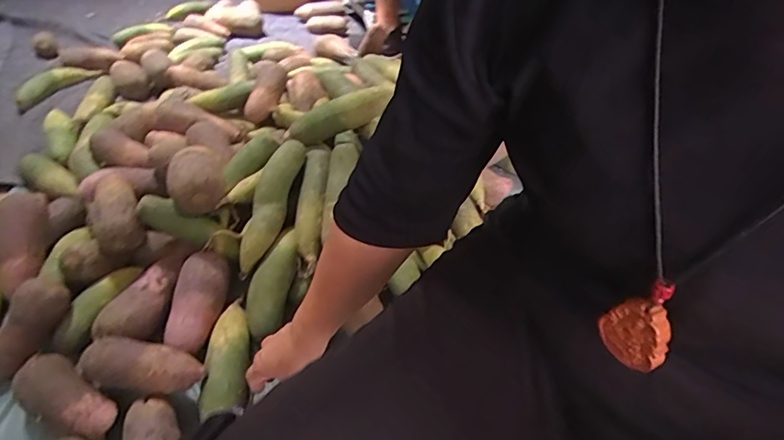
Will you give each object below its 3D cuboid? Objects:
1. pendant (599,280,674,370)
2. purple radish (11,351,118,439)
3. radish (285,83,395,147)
[{"bbox_3d":[0.130,0.053,0.246,0.008,0.058,0.034,-21,49,-26],"label":"pendant"},{"bbox_3d":[-0.419,0.237,0.608,0.162,0.069,0.068,27,47,22],"label":"purple radish"},{"bbox_3d":[-0.099,-0.179,0.830,0.208,0.063,0.049,-22,41,13],"label":"radish"}]

